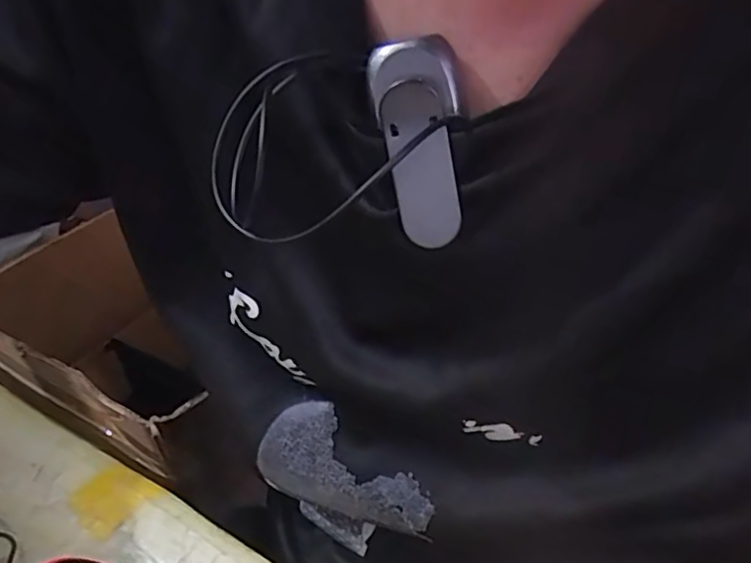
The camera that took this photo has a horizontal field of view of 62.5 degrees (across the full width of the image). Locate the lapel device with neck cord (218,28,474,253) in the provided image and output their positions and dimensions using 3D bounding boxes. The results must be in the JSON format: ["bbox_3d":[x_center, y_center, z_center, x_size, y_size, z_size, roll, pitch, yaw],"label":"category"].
[{"bbox_3d":[-0.011,-0.039,0.175,0.069,0.048,0.024,1,35,10],"label":"lapel device with neck cord"}]

